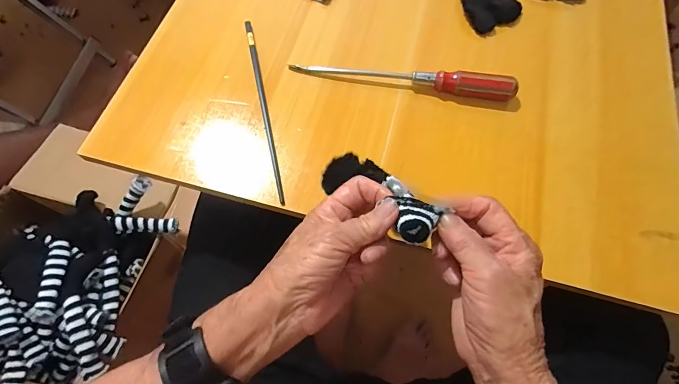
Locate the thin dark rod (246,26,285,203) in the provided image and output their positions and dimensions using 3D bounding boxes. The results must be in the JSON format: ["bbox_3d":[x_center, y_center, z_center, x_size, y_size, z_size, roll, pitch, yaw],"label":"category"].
[{"bbox_3d":[-0.082,-0.095,0.403,0.007,0.011,0.238,-13,64,-4],"label":"thin dark rod"}]

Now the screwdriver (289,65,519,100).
[{"bbox_3d":[0.068,-0.129,0.411,0.240,0.025,0.024,10,65,7],"label":"screwdriver"}]

